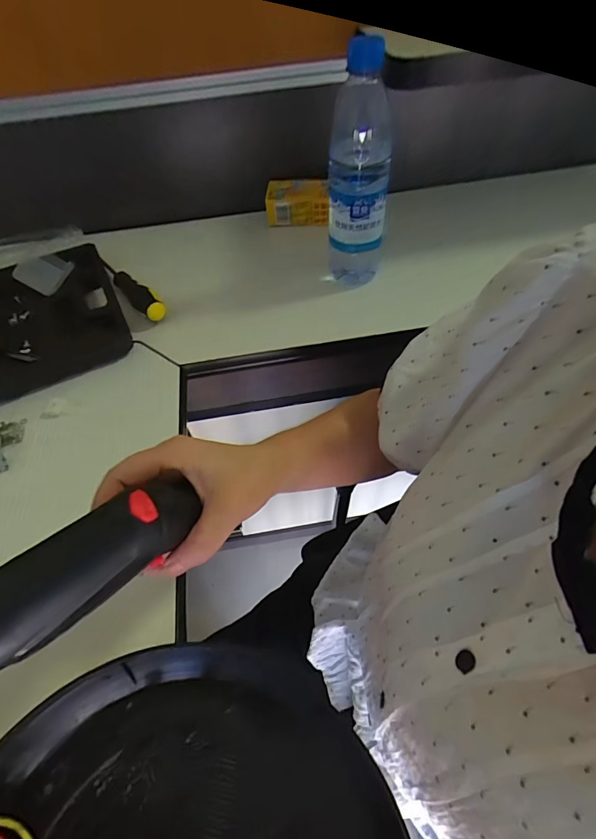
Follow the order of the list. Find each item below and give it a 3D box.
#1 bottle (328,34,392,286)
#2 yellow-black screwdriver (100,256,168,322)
[{"bbox_3d":[0.063,-0.249,0.419,0.060,0.217,0.056,1,55,4],"label":"bottle"},{"bbox_3d":[-0.214,-0.171,0.496,0.023,0.023,0.162,-37,61,-20],"label":"yellow-black screwdriver"}]

